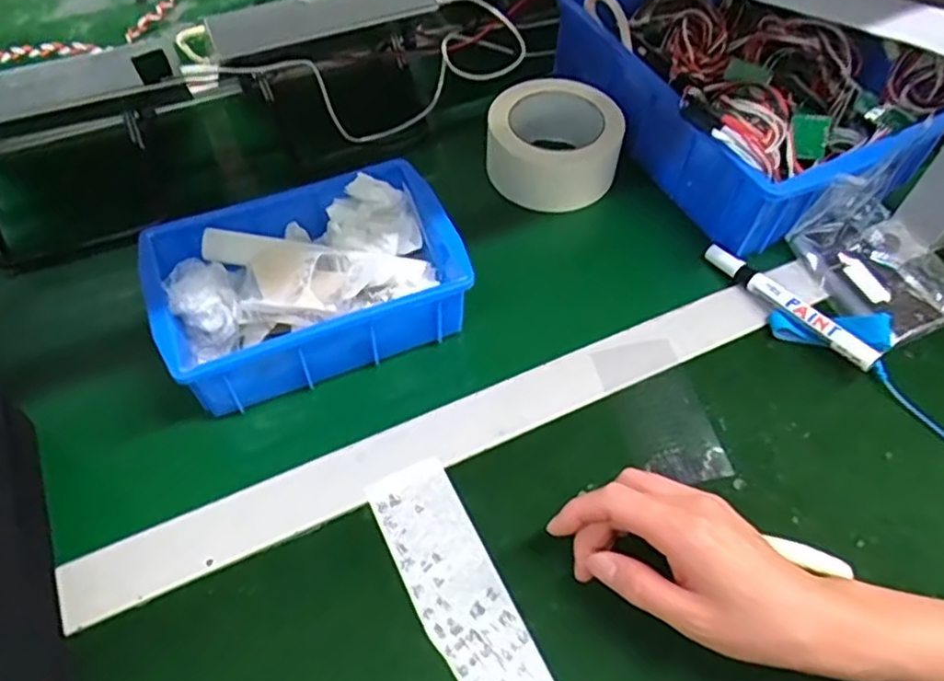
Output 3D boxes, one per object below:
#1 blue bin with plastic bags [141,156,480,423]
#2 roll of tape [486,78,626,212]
[{"bbox_3d":[-0.115,-0.044,0.479,0.204,0.068,0.142,-20,58,-15],"label":"blue bin with plastic bags"},{"bbox_3d":[0.074,-0.173,0.583,0.105,0.061,0.107,1,55,-1],"label":"roll of tape"}]

